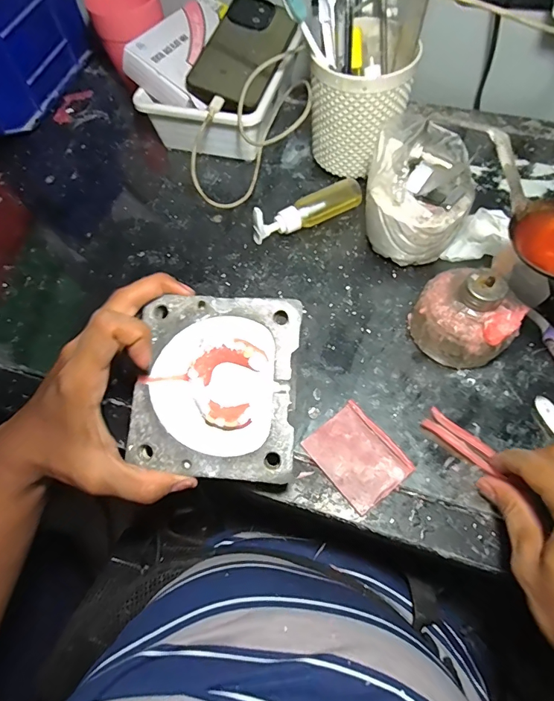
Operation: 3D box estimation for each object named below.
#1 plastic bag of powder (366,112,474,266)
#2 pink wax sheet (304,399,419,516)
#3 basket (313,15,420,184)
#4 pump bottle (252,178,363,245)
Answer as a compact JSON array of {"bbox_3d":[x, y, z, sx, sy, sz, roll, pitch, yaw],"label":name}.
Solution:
[{"bbox_3d":[0.129,-0.137,0.367,0.102,0.103,0.097,15,66,11],"label":"plastic bag of powder"},{"bbox_3d":[0.061,0.080,0.314,0.054,0.004,0.068,-38,67,-14],"label":"pink wax sheet"},{"bbox_3d":[0.086,-0.237,0.412,0.080,0.108,0.092,37,72,19],"label":"basket"},{"bbox_3d":[0.029,-0.142,0.409,0.117,0.043,0.025,-25,65,-9],"label":"pump bottle"}]

